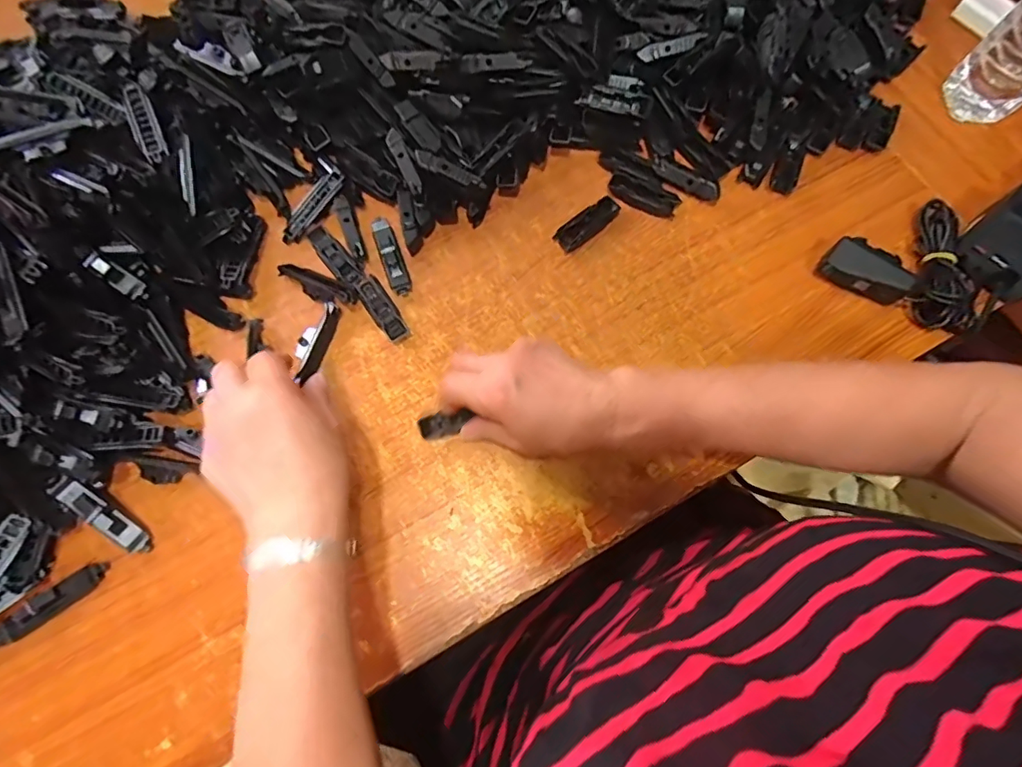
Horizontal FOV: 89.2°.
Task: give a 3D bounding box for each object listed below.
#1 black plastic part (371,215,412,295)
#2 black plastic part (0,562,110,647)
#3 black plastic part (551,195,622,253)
[{"bbox_3d":[-0.108,-0.117,0.462,0.018,0.012,0.080,-19,74,-7],"label":"black plastic part"},{"bbox_3d":[-0.337,0.162,0.376,0.082,0.013,0.019,-37,77,-12],"label":"black plastic part"},{"bbox_3d":[0.072,-0.148,0.476,0.065,0.013,0.023,-37,77,-12],"label":"black plastic part"}]

